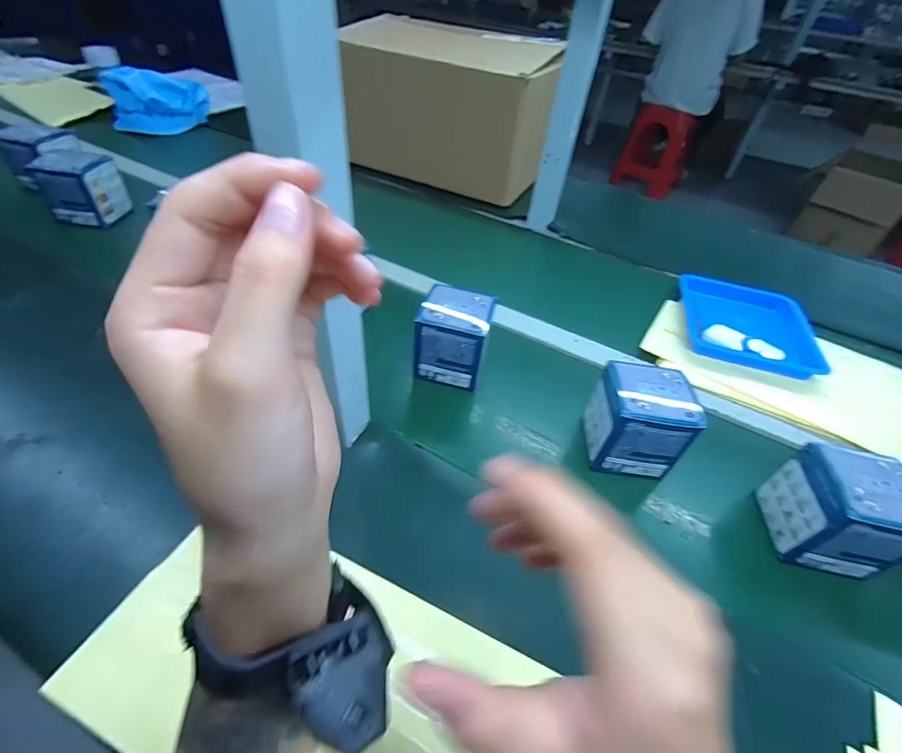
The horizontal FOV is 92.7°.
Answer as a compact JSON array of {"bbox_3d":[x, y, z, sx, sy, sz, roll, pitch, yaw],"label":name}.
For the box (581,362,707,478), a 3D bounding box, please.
[{"bbox_3d":[0.198,0.045,0.459,0.083,0.098,0.082,6,44,0],"label":"box"}]

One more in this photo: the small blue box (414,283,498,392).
[{"bbox_3d":[0.007,-0.049,0.528,0.086,0.092,0.079,13,45,6],"label":"small blue box"}]

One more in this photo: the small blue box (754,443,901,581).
[{"bbox_3d":[0.363,0.127,0.403,0.081,0.100,0.079,9,45,3],"label":"small blue box"}]

